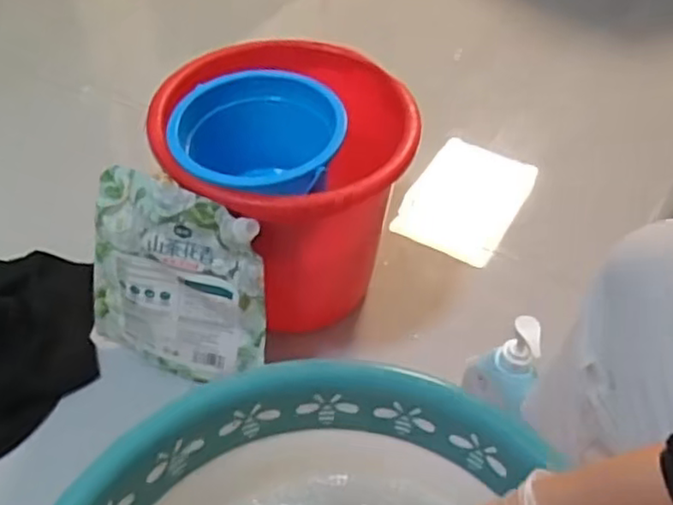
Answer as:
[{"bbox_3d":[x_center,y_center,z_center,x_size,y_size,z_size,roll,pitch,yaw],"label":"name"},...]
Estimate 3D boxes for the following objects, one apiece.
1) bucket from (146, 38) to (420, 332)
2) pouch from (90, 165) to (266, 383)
[{"bbox_3d":[-0.063,-0.100,0.928,0.310,0.282,0.356,2,47,-1],"label":"bucket"},{"bbox_3d":[-0.201,0.042,0.829,0.230,0.273,0.070,20,50,15],"label":"pouch"}]

